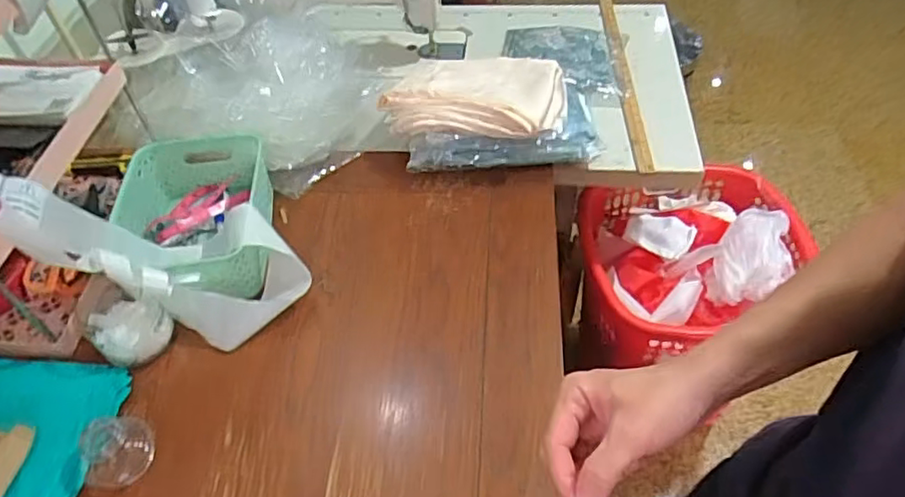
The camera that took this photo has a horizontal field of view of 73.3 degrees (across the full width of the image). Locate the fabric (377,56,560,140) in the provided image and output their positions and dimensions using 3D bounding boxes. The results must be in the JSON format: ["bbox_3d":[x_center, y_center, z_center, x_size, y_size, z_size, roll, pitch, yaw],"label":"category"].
[{"bbox_3d":[0.033,-0.257,0.989,0.293,0.046,0.200,2,50,6],"label":"fabric"}]

